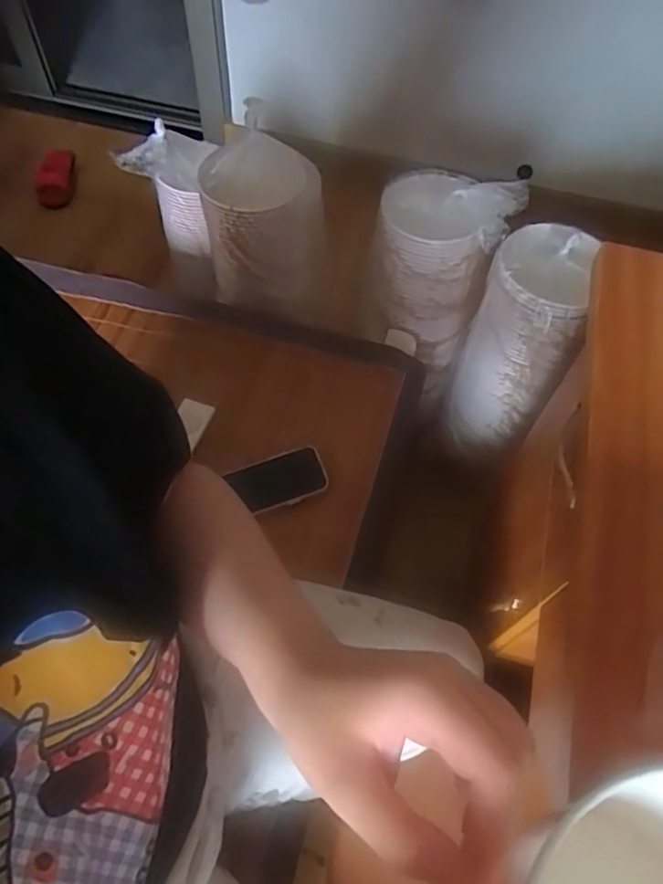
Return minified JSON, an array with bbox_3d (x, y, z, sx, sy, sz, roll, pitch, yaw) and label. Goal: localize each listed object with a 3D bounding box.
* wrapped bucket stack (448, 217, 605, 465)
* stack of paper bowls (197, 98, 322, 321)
[{"bbox_3d":[0.293,-0.138,0.989,0.147,0.424,0.154,17,60,7],"label":"wrapped bucket stack"},{"bbox_3d":[-0.109,-0.358,0.956,0.189,0.276,0.164,-6,60,-7],"label":"stack of paper bowls"}]

